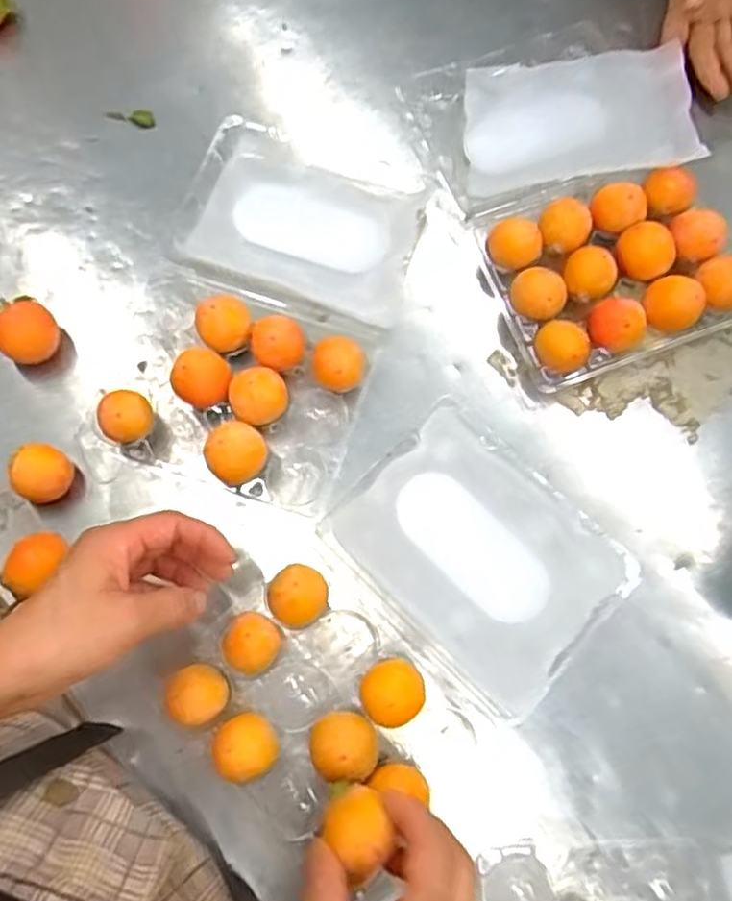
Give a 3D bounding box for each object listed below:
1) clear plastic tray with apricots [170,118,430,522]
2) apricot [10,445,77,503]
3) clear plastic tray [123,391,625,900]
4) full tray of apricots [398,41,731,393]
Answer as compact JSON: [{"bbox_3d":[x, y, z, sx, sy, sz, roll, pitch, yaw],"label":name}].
[{"bbox_3d":[-0.073,-0.115,0.546,0.186,0.052,0.291,17,76,3],"label":"clear plastic tray with apricots"},{"bbox_3d":[-0.234,0.019,0.518,0.040,0.038,0.040,0,76,-1],"label":"apricot"},{"bbox_3d":[0.028,0.120,0.491,0.283,0.069,0.188,-43,78,-10],"label":"clear plastic tray"},{"bbox_3d":[0.177,-0.217,0.573,0.209,0.043,0.305,-19,77,-6],"label":"full tray of apricots"}]

